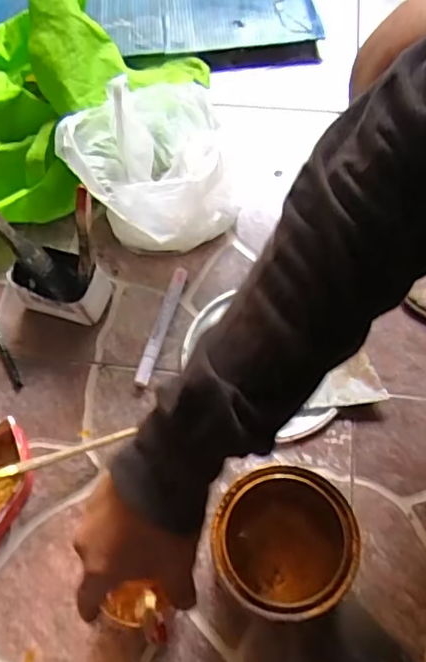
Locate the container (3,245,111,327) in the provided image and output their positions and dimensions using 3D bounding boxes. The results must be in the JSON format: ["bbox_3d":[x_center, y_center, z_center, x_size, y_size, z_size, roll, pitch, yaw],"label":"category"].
[{"bbox_3d":[-0.159,-0.053,0.629,0.090,0.065,0.063,14,65,11],"label":"container"}]

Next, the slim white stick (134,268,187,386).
[{"bbox_3d":[-0.055,-0.008,0.633,0.016,0.017,0.143,13,65,10],"label":"slim white stick"}]

